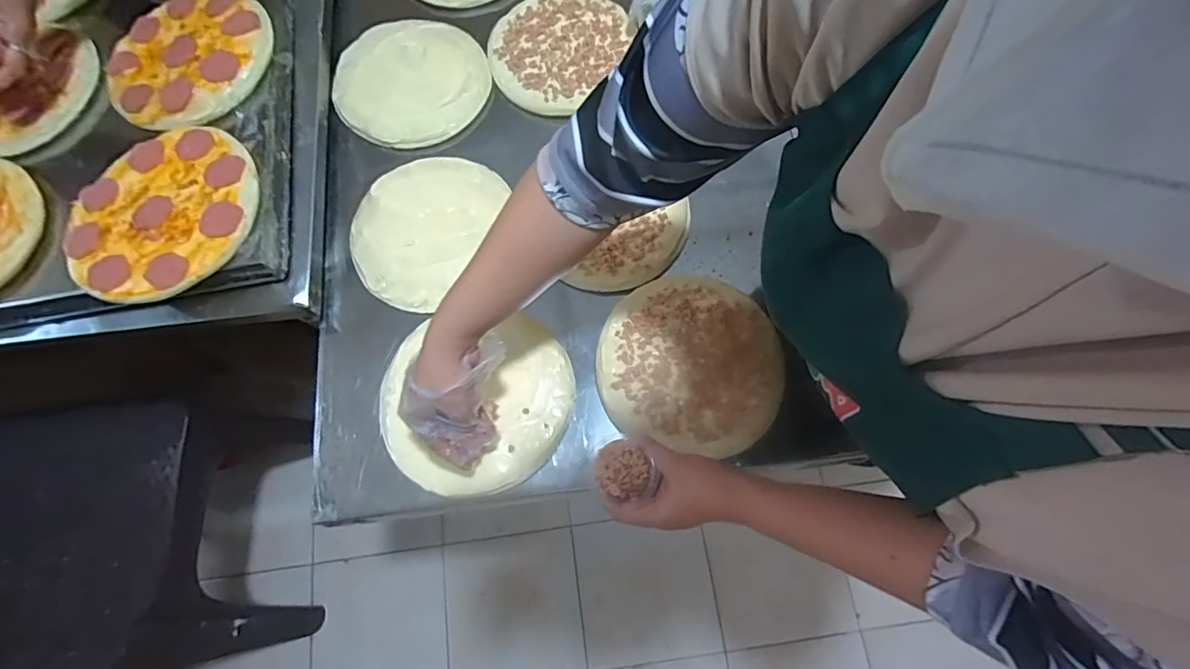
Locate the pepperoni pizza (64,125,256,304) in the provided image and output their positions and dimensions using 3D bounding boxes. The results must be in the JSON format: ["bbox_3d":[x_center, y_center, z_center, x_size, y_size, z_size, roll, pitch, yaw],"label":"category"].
[{"bbox_3d":[-0.452,-0.130,0.531,0.178,0.019,0.198,41,78,12],"label":"pepperoni pizza"}]

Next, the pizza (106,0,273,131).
[{"bbox_3d":[-0.479,-0.330,0.596,0.180,0.034,0.191,0,73,1],"label":"pizza"}]

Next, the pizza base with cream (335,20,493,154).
[{"bbox_3d":[-0.245,-0.340,0.675,0.196,0.023,0.195,-32,75,-8],"label":"pizza base with cream"}]

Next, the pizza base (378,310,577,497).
[{"bbox_3d":[-0.128,0.073,0.540,0.208,0.030,0.182,-4,68,1],"label":"pizza base"}]

